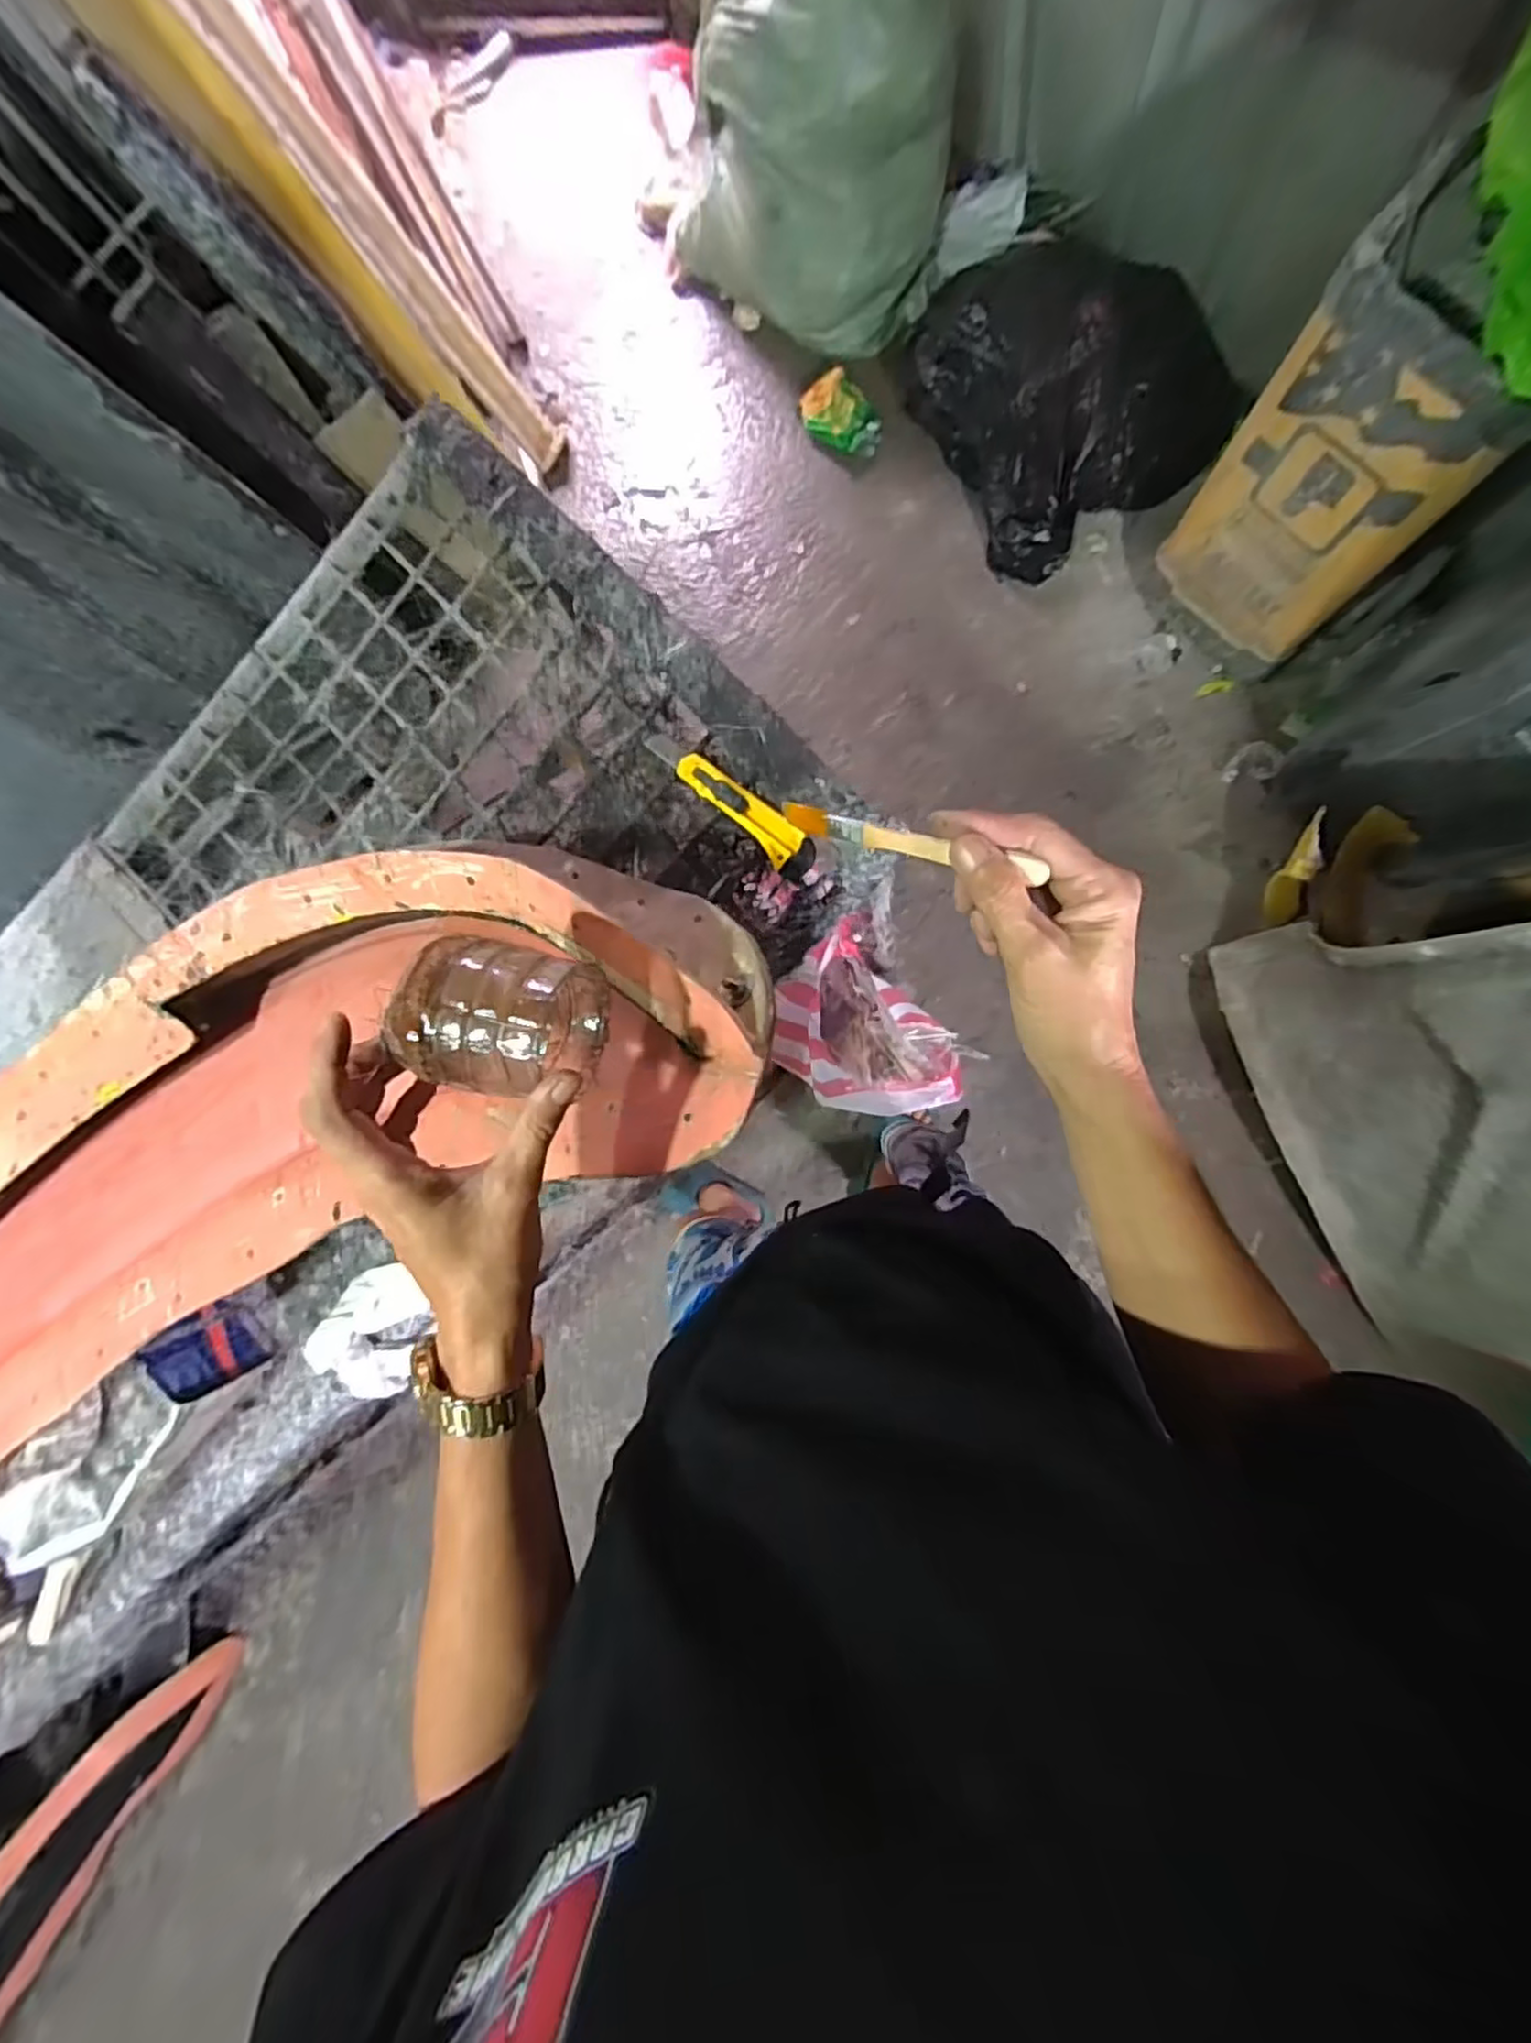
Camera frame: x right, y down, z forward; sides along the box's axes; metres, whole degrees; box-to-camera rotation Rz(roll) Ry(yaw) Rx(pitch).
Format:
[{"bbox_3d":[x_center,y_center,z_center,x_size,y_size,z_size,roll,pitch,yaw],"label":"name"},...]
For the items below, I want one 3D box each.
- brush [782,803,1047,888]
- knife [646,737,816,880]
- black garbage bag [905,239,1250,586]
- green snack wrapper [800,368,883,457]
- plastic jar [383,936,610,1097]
[{"bbox_3d":[0.063,-0.084,0.329,0.126,0.008,0.012,21,90,25],"label":"brush"},{"bbox_3d":[-0.030,-0.196,0.617,0.183,0.020,0.036,45,93,6],"label":"knife"},{"bbox_3d":[0.530,-1.168,1.308,0.401,0.229,0.518,-28,85,5],"label":"black garbage bag"},{"bbox_3d":[0.154,-1.240,1.456,0.102,0.063,0.186,-44,84,3],"label":"green snack wrapper"},{"bbox_3d":[-0.129,-0.003,0.356,0.076,0.076,0.069,10,89,7],"label":"plastic jar"}]

